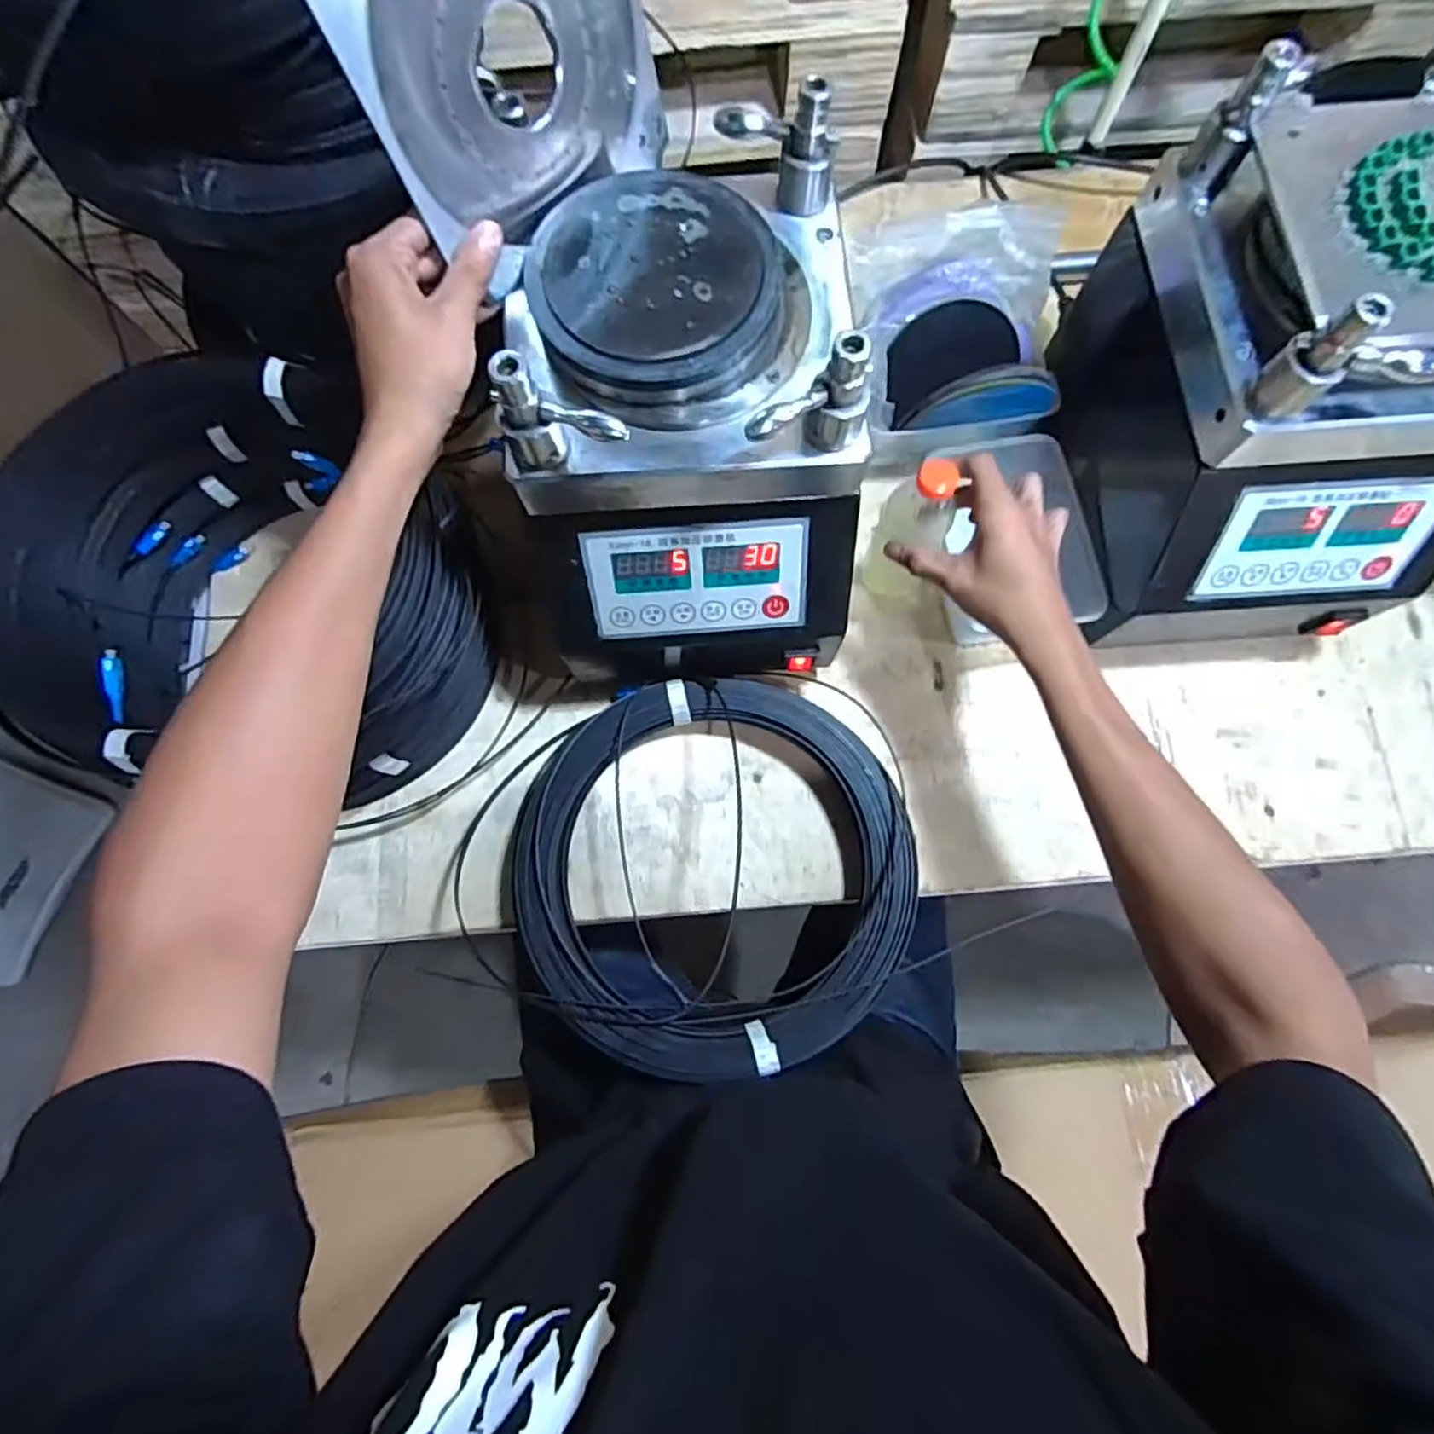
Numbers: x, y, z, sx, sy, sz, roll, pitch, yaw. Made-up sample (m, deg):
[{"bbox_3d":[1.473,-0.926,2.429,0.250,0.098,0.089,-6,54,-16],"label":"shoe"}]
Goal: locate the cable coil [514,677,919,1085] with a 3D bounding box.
[{"bbox_3d":[0.000,0.121,0.545,0.302,0.060,0.295,0,77,1],"label":"cable coil"}]

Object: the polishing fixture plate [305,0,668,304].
[{"bbox_3d":[-0.104,-0.345,0.358,0.009,0.169,0.172,41,80,22],"label":"polishing fixture plate"}]

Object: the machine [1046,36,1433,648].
[{"bbox_3d":[0.414,-0.230,0.508,0.229,0.277,0.287,0,77,1],"label":"machine"}]

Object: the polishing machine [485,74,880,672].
[{"bbox_3d":[-0.018,-0.191,0.485,0.211,0.237,0.264,-3,77,0],"label":"polishing machine"}]

